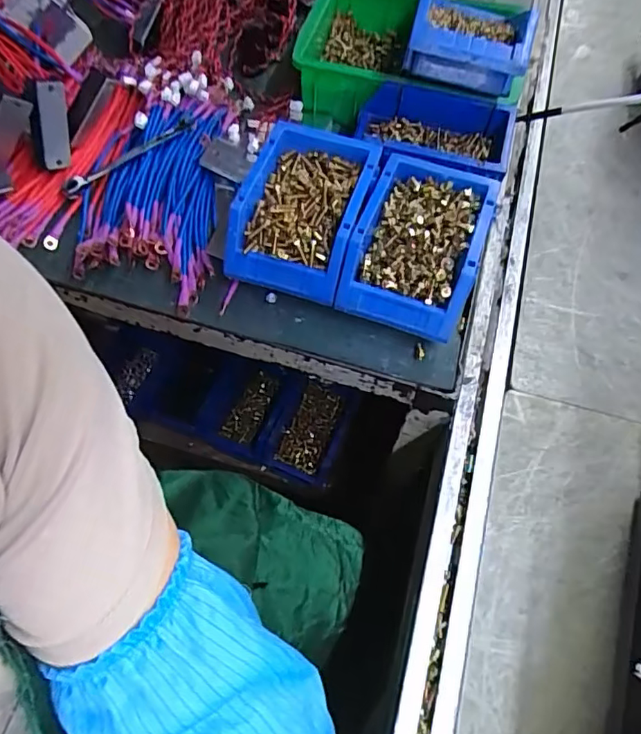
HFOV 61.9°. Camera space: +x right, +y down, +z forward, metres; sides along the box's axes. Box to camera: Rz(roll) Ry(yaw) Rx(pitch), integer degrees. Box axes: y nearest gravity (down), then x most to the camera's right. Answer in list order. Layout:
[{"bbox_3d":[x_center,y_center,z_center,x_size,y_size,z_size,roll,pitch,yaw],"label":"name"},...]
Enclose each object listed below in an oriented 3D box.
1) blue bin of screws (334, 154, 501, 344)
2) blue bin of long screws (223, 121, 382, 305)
[{"bbox_3d":[0.089,-0.112,0.484,0.109,0.060,0.152,18,62,9],"label":"blue bin of screws"},{"bbox_3d":[-0.017,-0.143,0.507,0.110,0.076,0.150,18,62,8],"label":"blue bin of long screws"}]

